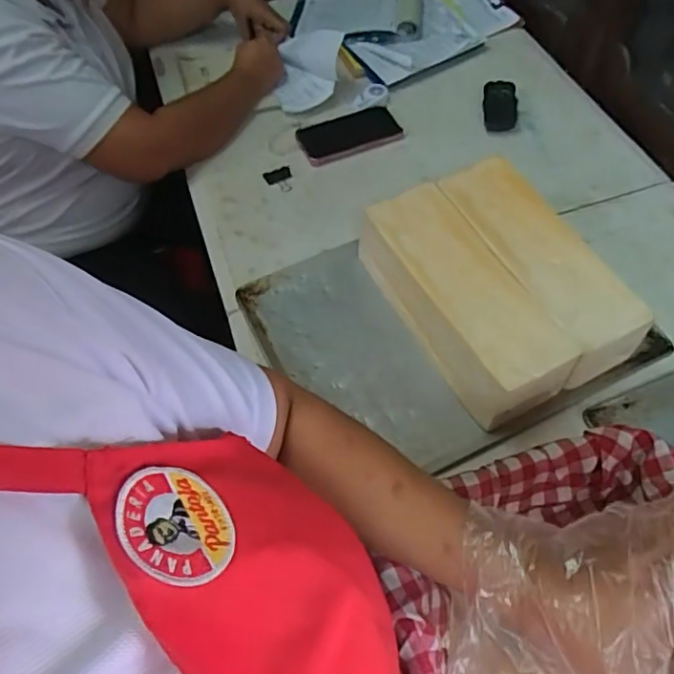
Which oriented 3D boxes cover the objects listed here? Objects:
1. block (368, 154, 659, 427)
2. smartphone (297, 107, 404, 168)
[{"bbox_3d":[0.186,-0.062,0.682,0.221,0.100,0.288,-23,62,-14],"label":"block"},{"bbox_3d":[0.019,-0.329,0.905,0.160,0.009,0.087,-23,62,-14],"label":"smartphone"}]

